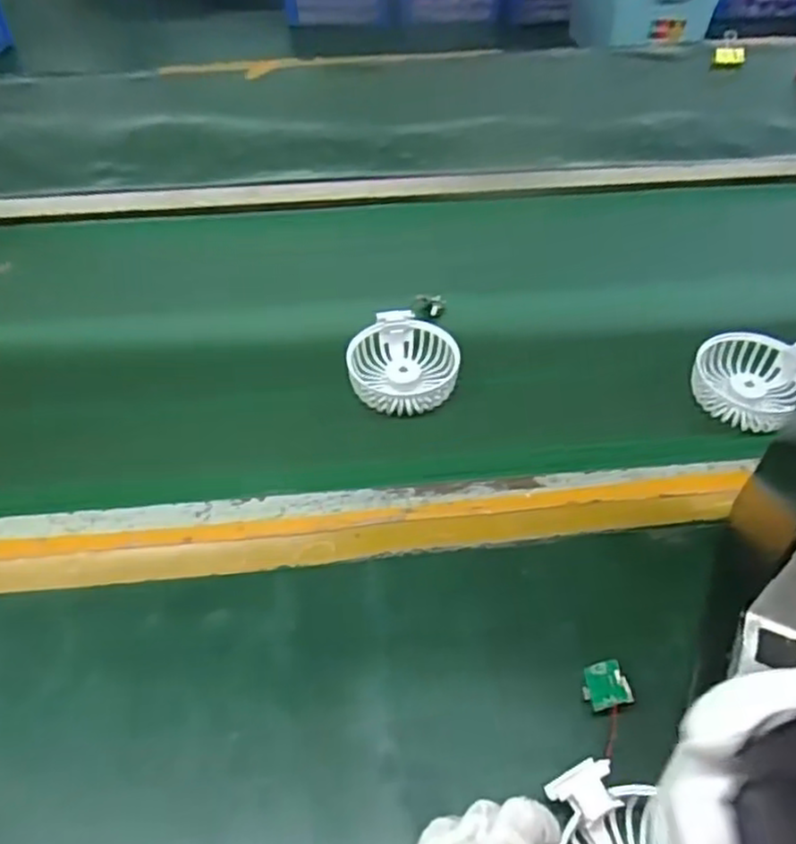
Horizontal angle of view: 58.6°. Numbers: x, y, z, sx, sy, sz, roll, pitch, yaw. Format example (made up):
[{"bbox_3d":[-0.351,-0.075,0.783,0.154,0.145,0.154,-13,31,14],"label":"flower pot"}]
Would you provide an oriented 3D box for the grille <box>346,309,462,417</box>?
[{"bbox_3d":[0.004,-0.050,0.580,0.087,0.033,0.085,-7,49,-6],"label":"grille"}]

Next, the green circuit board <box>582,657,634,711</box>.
[{"bbox_3d":[0.119,0.150,0.405,0.023,0.013,0.028,-6,48,-3],"label":"green circuit board"}]

